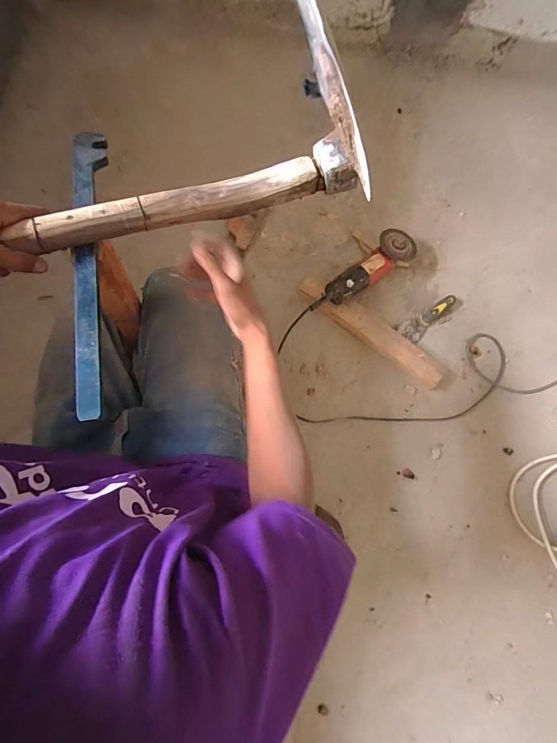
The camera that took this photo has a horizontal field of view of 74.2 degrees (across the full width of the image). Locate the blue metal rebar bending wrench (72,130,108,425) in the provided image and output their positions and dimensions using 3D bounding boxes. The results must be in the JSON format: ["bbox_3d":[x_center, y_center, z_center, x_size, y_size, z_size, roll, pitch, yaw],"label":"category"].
[{"bbox_3d":[-0.222,-0.134,0.432,0.038,0.012,0.389,-6,71,-11],"label":"blue metal rebar bending wrench"}]

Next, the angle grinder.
[{"bbox_3d":[0.234,-0.247,0.932,0.098,0.103,0.280,42,78,8],"label":"angle grinder"}]

